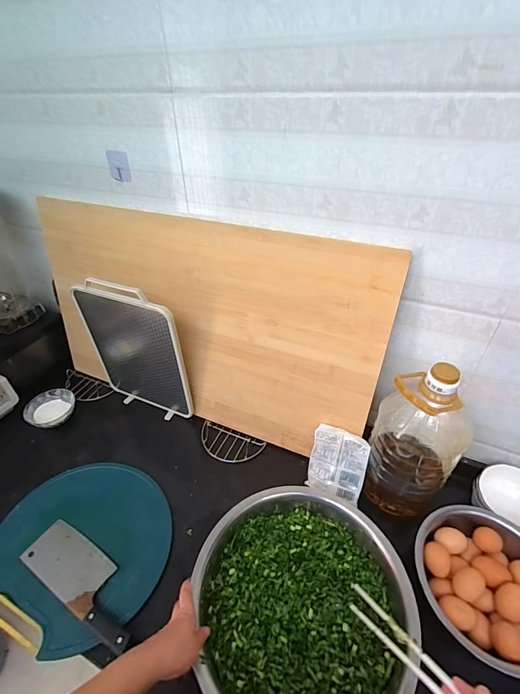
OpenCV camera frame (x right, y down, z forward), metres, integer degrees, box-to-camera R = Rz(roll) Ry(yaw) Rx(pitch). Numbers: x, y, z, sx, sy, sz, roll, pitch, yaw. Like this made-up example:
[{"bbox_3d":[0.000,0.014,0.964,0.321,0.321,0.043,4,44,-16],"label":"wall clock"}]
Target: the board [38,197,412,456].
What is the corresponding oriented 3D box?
[{"bbox_3d":[-0.169,-0.041,0.804,0.889,0.498,0.031,15,30,20],"label":"board"}]

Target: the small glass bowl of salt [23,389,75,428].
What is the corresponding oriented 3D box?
[{"bbox_3d":[-0.562,0.178,0.913,0.125,0.053,0.118,0,39,0],"label":"small glass bowl of salt"}]

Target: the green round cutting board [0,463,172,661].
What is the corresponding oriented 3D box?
[{"bbox_3d":[-0.353,0.388,0.674,0.346,0.030,0.321,0,39,0],"label":"green round cutting board"}]

